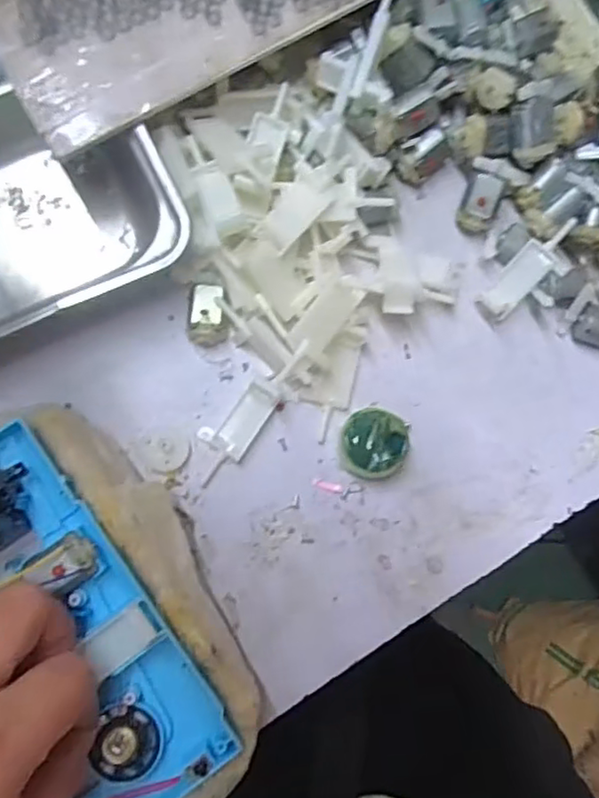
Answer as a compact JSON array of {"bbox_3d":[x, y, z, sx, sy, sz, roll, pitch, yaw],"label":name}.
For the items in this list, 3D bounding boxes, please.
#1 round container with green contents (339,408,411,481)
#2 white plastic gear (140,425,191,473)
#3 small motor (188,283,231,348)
[{"bbox_3d":[0.036,0.021,0.305,0.033,0.017,0.035,1,82,-5],"label":"round container with green contents"},{"bbox_3d":[-0.065,0.024,0.301,0.023,0.004,0.023,-9,67,-13],"label":"white plastic gear"},{"bbox_3d":[-0.044,-0.042,0.305,0.019,0.020,0.028,0,82,-5],"label":"small motor"}]

